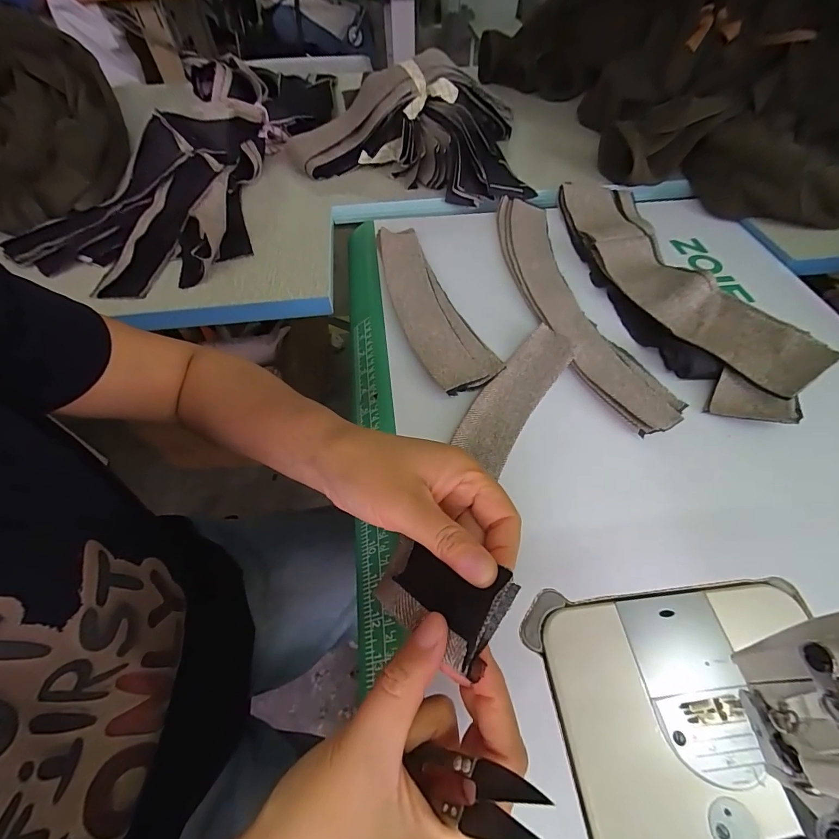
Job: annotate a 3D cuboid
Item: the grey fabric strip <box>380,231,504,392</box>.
[{"bbox_3d":[0.004,-0.130,0.444,0.070,0.017,0.262,-19,56,-12],"label":"grey fabric strip"}]

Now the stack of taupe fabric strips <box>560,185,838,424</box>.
[{"bbox_3d":[0.267,-0.165,0.448,0.116,0.040,0.394,-7,55,-4],"label":"stack of taupe fabric strips"}]

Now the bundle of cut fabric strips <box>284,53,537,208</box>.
[{"bbox_3d":[-0.006,-0.448,0.612,0.372,0.109,0.221,14,56,11],"label":"bundle of cut fabric strips"}]

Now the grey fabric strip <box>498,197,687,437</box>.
[{"bbox_3d":[0.161,-0.146,0.453,0.084,0.014,0.386,-10,55,-5],"label":"grey fabric strip"}]

